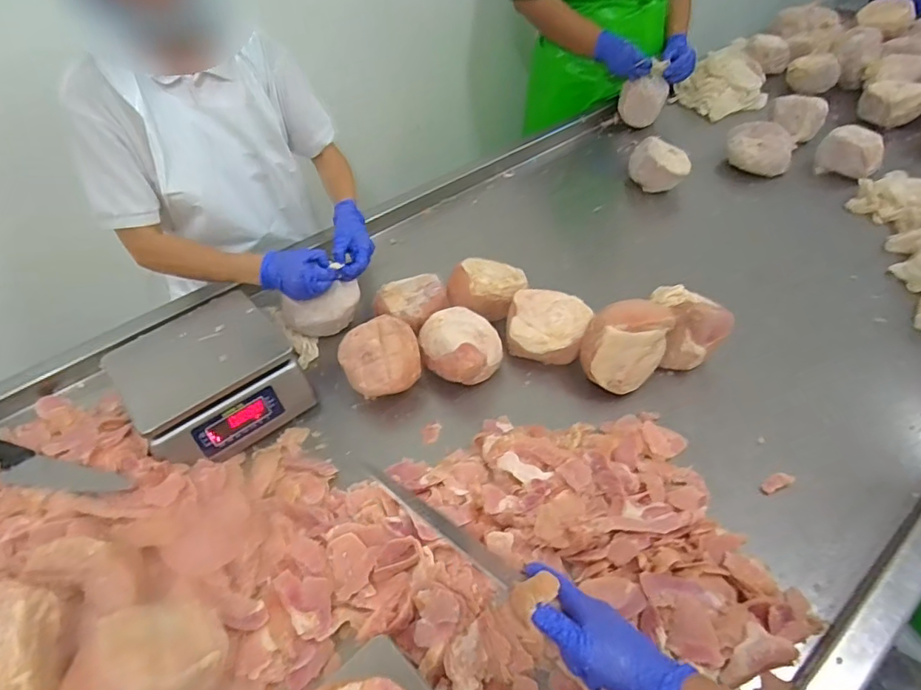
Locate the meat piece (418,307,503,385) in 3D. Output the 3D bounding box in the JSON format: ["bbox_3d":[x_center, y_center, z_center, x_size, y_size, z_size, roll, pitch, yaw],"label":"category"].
[{"bbox_3d":[0.002,-0.007,0.846,0.116,0.087,0.120,-3,45,3],"label":"meat piece"}]

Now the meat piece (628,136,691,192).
[{"bbox_3d":[0.436,-0.385,1.189,0.128,0.087,0.086,9,47,14],"label":"meat piece"}]

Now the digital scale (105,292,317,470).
[{"bbox_3d":[-0.369,0.044,0.801,0.223,0.097,0.228,-34,52,-25],"label":"digital scale"}]

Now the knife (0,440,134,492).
[{"bbox_3d":[-0.564,0.168,0.728,0.338,0.020,0.050,3,44,27],"label":"knife"}]

